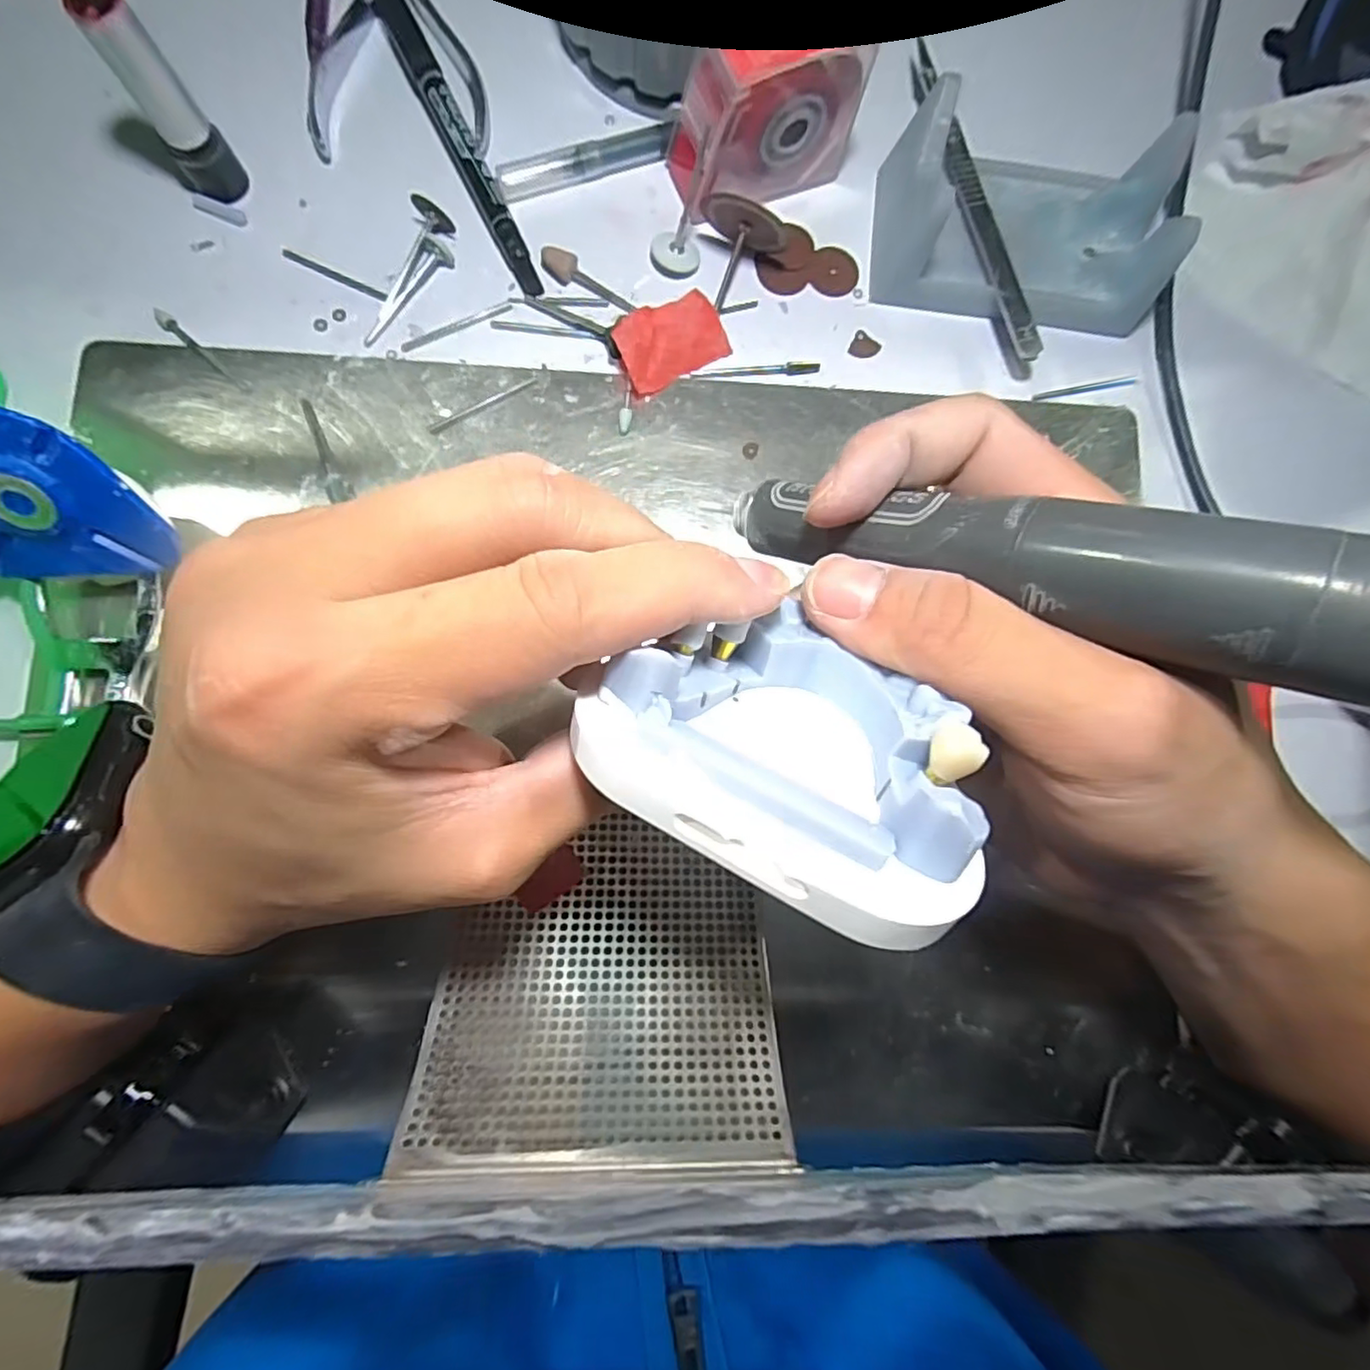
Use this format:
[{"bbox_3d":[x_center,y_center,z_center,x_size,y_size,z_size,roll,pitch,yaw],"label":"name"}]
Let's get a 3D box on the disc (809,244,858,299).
[{"bbox_3d":[0.059,-0.165,0.251,0.019,0.004,0.021,11,85,-2],"label":"disc"}]

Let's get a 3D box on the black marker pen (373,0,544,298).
[{"bbox_3d":[-0.088,-0.210,0.238,0.012,0.008,0.134,-26,86,-6],"label":"black marker pen"}]

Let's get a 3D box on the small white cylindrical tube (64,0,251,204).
[{"bbox_3d":[-0.170,-0.190,0.206,0.015,0.057,0.016,0,84,-3],"label":"small white cylindrical tube"}]

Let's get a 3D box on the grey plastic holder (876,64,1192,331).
[{"bbox_3d":[0.133,-0.178,0.237,0.114,0.039,0.070,7,84,-3],"label":"grey plastic holder"}]

